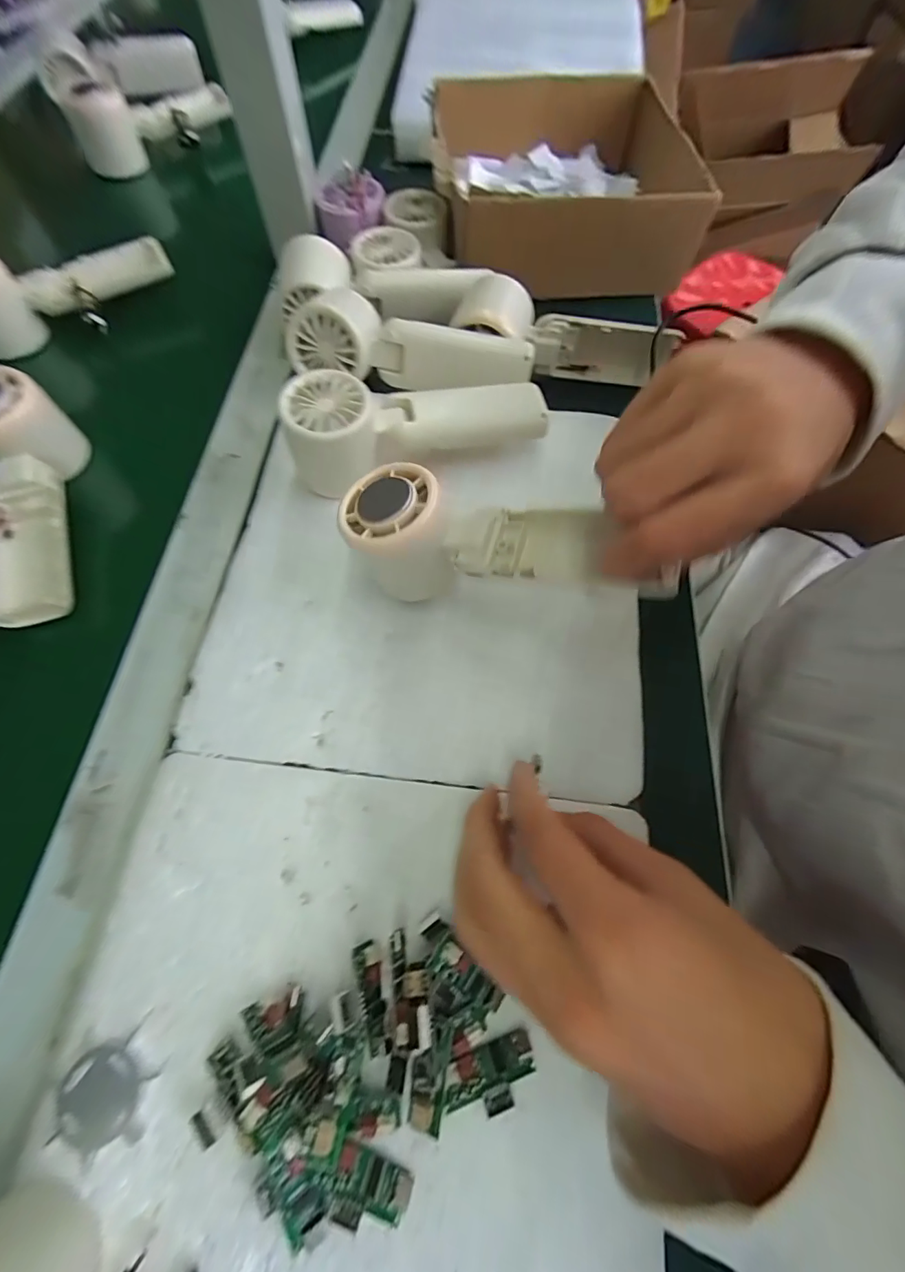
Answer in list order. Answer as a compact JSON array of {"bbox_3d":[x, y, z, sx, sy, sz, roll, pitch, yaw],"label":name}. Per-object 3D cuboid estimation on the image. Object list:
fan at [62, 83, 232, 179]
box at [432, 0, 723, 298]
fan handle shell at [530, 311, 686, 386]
[{"bbox_3d":[-0.309,-0.532,0.479,0.153,0.063,0.053,-30,71,-13],"label":"fan"},{"bbox_3d":[0.092,-0.397,0.405,0.195,0.069,0.208,-3,67,-2],"label":"box"},{"bbox_3d":[0.111,-0.214,0.350,0.104,0.047,0.014,3,67,0],"label":"fan handle shell"}]

